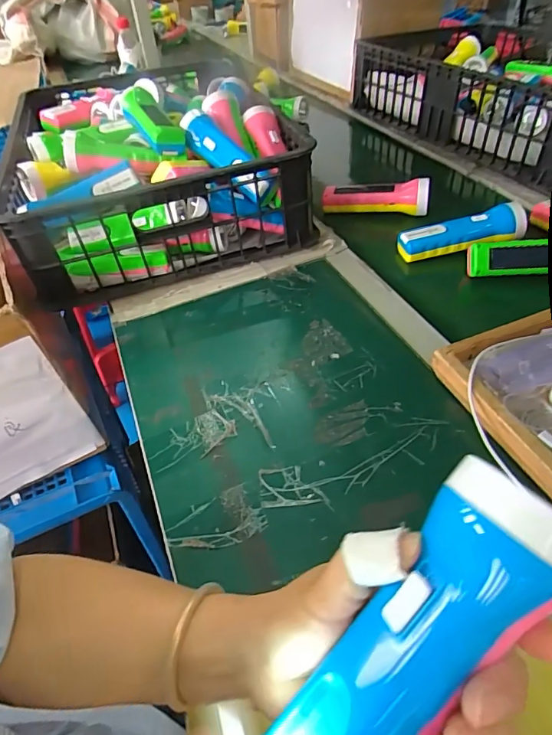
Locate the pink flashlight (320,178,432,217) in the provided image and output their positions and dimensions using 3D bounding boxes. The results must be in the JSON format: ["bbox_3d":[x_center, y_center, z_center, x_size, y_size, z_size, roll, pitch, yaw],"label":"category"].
[{"bbox_3d":[0.156,-0.272,0.721,0.159,0.047,0.042,9,46,13],"label":"pink flashlight"}]

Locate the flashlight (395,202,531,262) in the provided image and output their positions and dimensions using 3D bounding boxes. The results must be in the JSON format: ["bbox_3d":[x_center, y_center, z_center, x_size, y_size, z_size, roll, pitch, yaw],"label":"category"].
[{"bbox_3d":[0.250,-0.182,0.620,0.167,0.053,0.039,-8,45,-3],"label":"flashlight"}]

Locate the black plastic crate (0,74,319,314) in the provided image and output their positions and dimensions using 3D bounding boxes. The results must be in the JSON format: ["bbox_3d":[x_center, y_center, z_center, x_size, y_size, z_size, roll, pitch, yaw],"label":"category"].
[{"bbox_3d":[-0.226,-0.332,0.736,0.387,0.151,0.541,-20,47,-16],"label":"black plastic crate"}]

